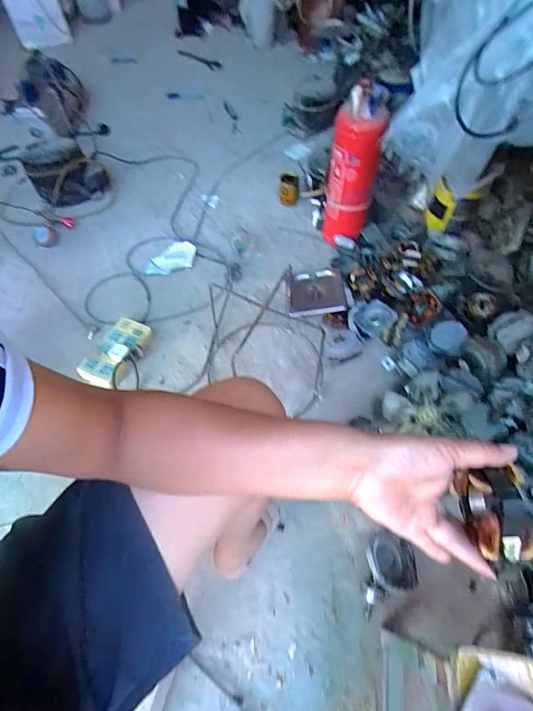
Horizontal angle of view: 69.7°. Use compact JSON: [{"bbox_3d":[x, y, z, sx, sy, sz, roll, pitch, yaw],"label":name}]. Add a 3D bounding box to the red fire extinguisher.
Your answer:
[{"bbox_3d":[0.233,-0.493,1.042,0.129,0.413,0.101,10,55,7],"label":"red fire extinguisher"}]

